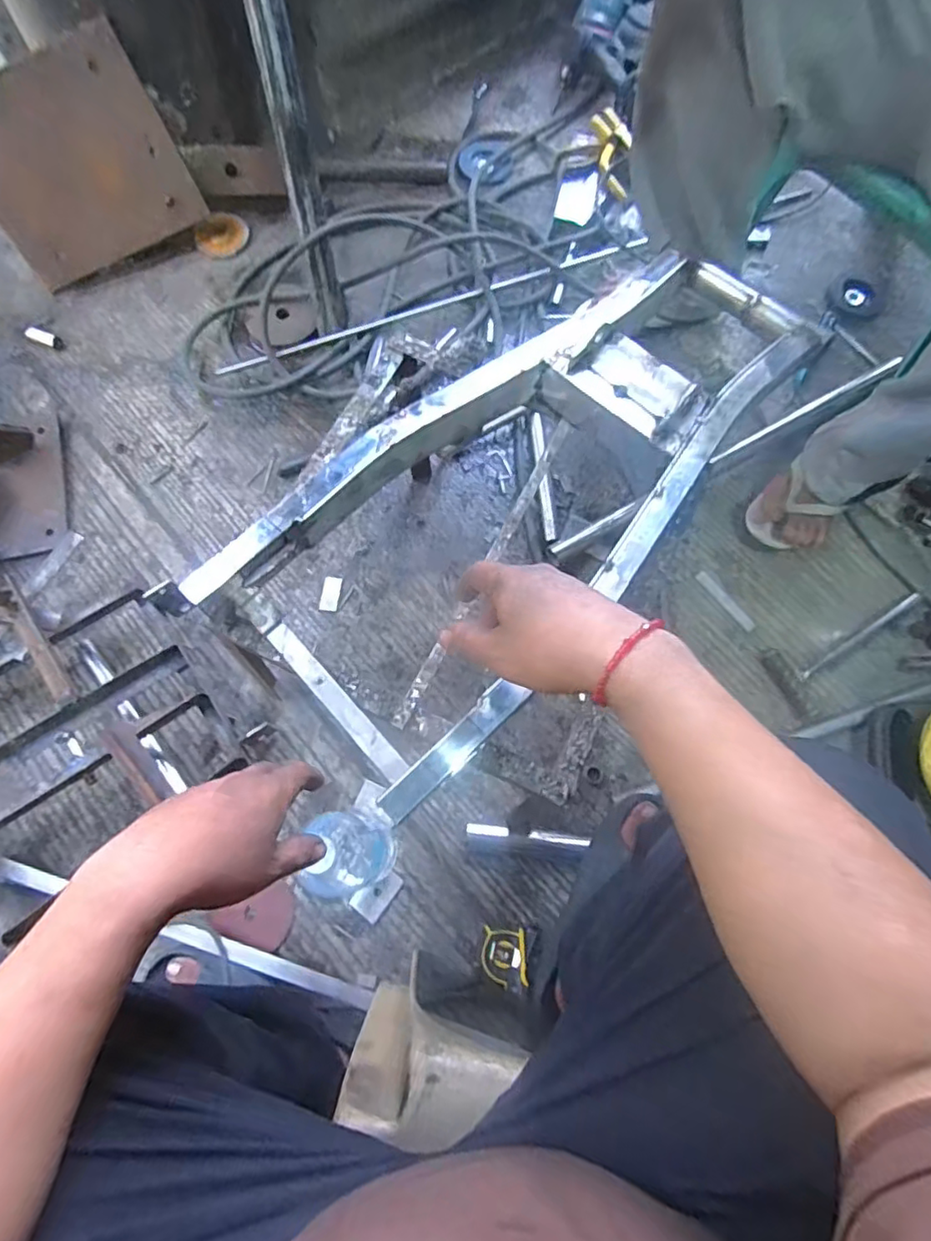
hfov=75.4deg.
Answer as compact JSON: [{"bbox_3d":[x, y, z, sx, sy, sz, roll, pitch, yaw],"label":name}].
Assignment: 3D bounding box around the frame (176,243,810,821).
[{"bbox_3d":[0.069,-0.142,0.564,0.276,0.062,0.610,43,77,11],"label":"frame"}]

